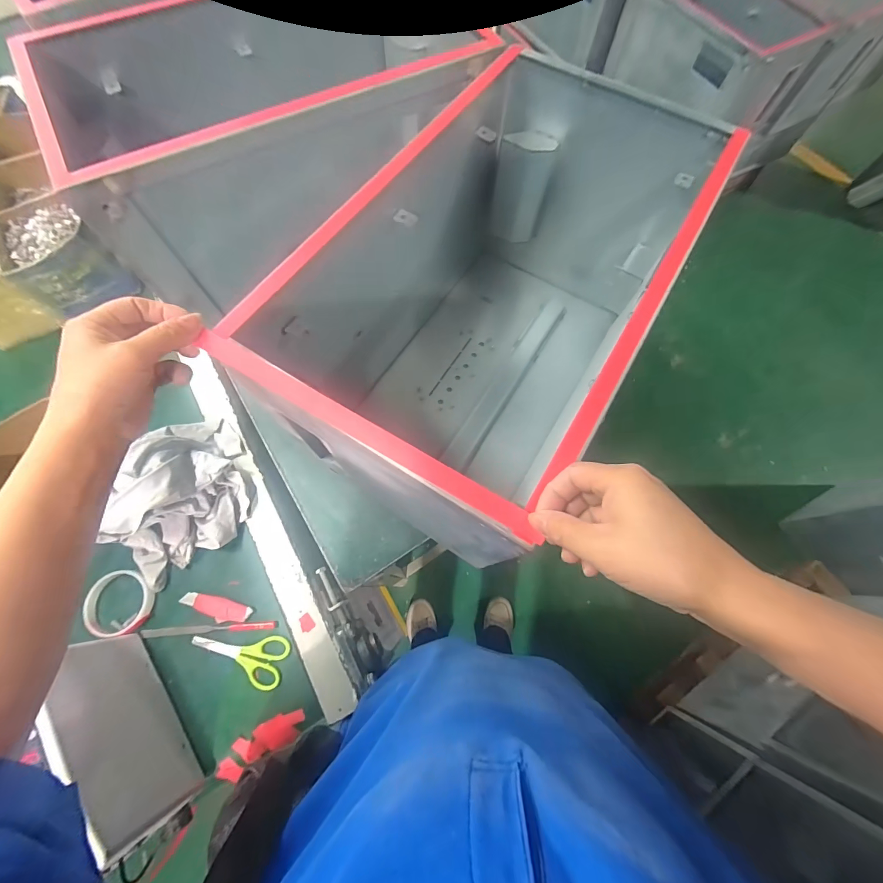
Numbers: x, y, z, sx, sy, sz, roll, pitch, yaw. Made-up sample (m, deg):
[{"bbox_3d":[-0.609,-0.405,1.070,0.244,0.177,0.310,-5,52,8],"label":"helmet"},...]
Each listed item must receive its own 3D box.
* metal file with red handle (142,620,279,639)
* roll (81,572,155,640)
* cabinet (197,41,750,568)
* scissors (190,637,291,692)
[{"bbox_3d":[-0.312,0.253,0.505,0.177,0.008,0.012,-4,70,-2],"label":"metal file with red handle"},{"bbox_3d":[-0.442,0.221,0.511,0.089,0.020,0.082,0,70,0],"label":"roll"},{"bbox_3d":[0.068,-0.168,0.504,0.316,0.329,0.546,28,72,9],"label":"cabinet"},{"bbox_3d":[-0.269,0.280,0.491,0.128,0.005,0.060,10,70,3],"label":"scissors"}]

